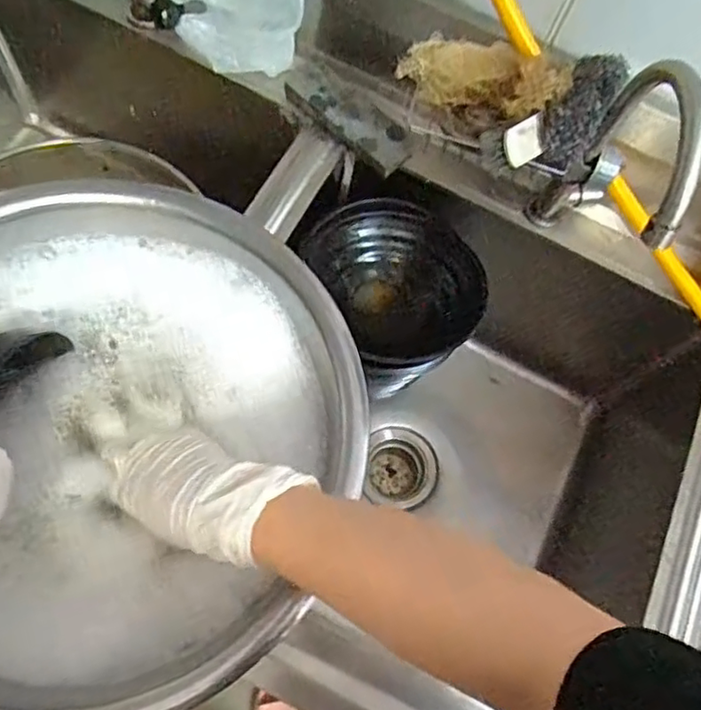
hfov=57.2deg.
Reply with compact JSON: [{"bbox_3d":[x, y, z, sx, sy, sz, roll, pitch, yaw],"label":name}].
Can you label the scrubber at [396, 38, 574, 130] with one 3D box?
[{"bbox_3d":[0.121,-0.252,0.590,0.148,0.057,0.061,24,63,8],"label":"scrubber"}]

